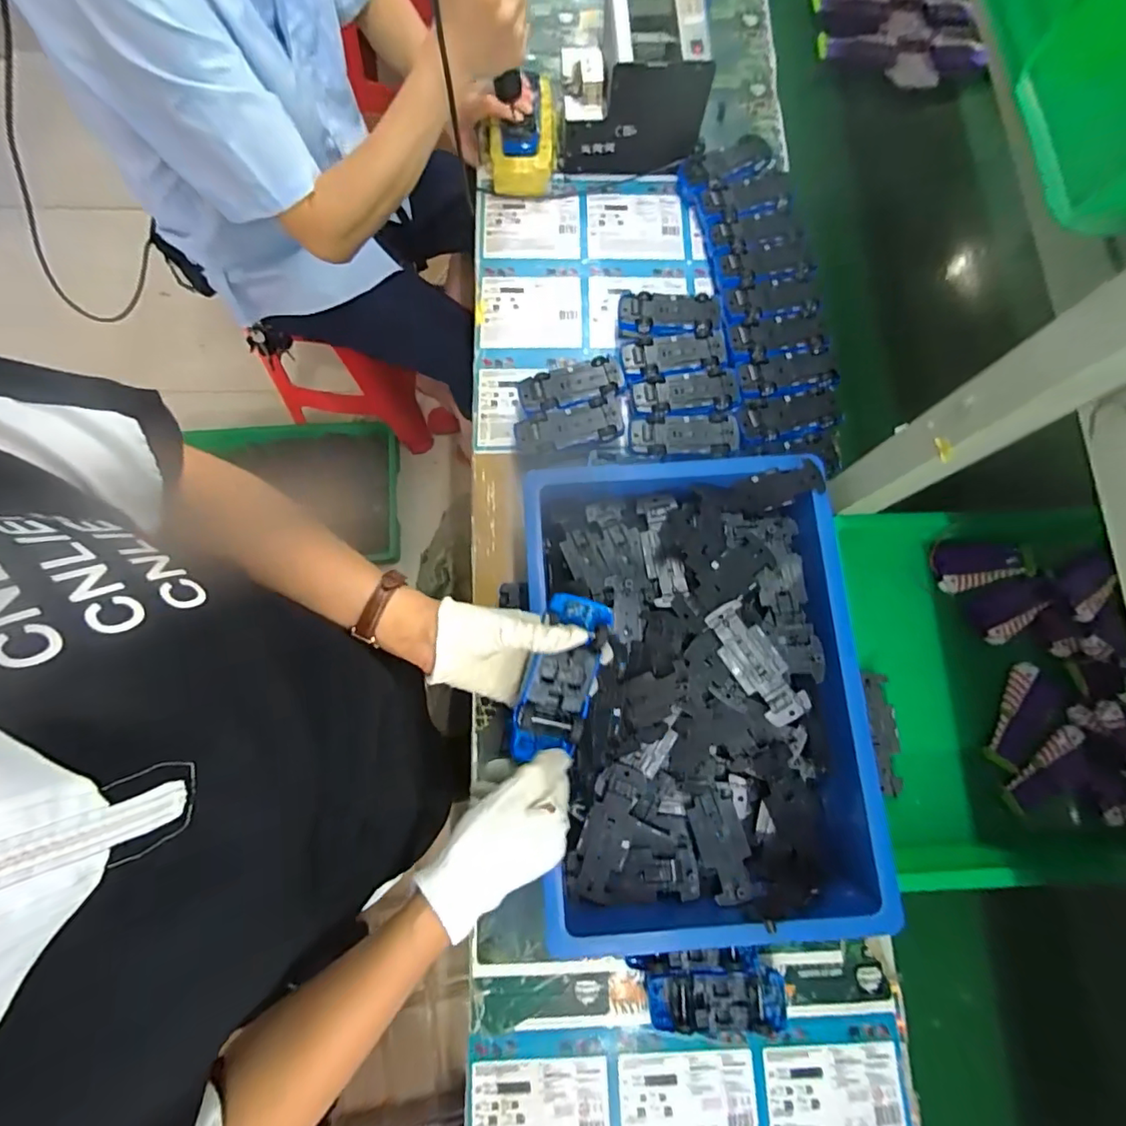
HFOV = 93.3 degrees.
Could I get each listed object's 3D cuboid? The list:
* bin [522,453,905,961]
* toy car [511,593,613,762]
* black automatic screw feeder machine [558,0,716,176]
[{"bbox_3d":[0.132,0.122,0.543,0.333,0.106,0.438,-3,78,-3],"label":"bin"},{"bbox_3d":[-0.001,0.092,0.416,0.054,0.034,0.132,21,86,6],"label":"toy car"},{"bbox_3d":[0.089,-0.624,0.697,0.181,0.144,0.141,3,78,0],"label":"black automatic screw feeder machine"}]

